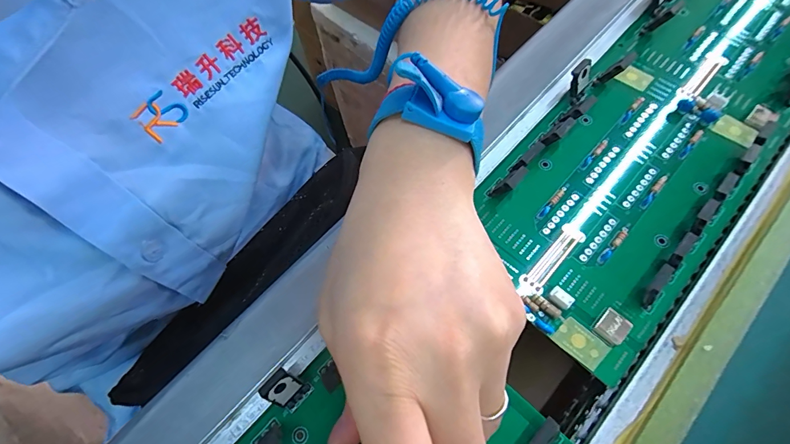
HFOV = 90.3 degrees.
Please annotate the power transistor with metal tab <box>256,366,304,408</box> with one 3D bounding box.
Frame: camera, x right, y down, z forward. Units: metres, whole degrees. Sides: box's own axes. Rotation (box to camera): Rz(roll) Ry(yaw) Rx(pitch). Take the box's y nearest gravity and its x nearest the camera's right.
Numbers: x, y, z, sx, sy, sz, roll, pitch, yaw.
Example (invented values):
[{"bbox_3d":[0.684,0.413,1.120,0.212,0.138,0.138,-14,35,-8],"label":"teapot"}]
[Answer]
[{"bbox_3d":[-0.055,0.081,0.192,0.015,0.020,0.005,-45,39,-16],"label":"power transistor with metal tab"}]

